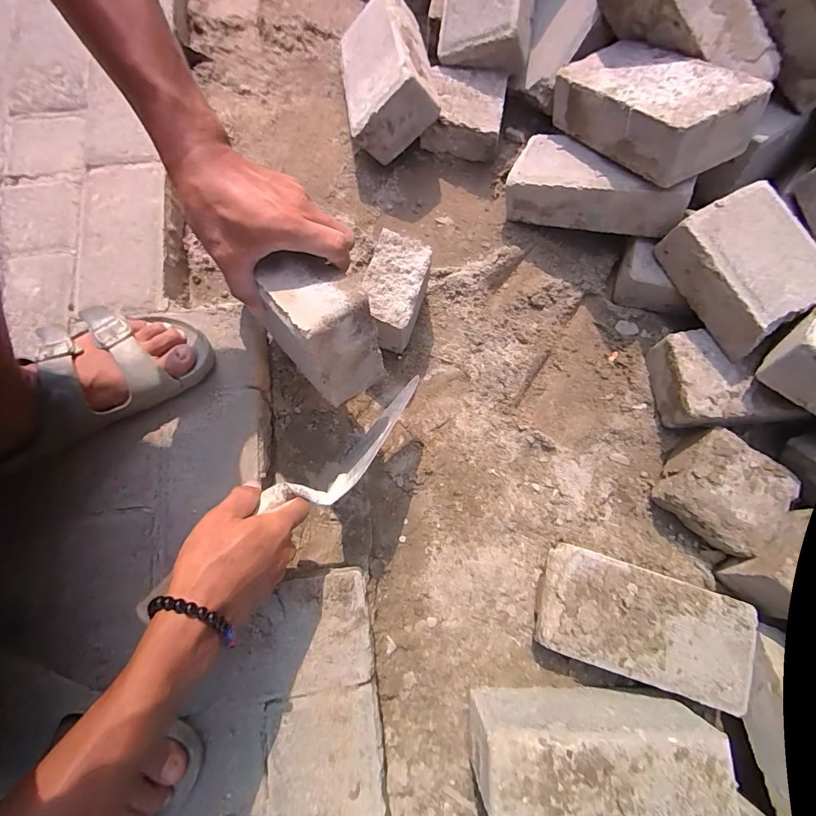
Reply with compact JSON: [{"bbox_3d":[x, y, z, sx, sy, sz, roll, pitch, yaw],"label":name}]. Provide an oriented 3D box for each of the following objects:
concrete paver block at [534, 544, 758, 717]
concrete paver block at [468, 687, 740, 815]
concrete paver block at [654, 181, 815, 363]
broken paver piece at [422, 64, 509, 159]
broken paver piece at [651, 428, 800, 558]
[{"bbox_3d":[0.247,0.228,0.433,0.206,0.060,0.114,17,78,5],"label":"concrete paver block"},{"bbox_3d":[0.169,0.320,0.383,0.215,0.099,0.068,1,78,2],"label":"concrete paver block"},{"bbox_3d":[0.378,-0.153,0.453,0.108,0.064,0.161,-27,78,-5],"label":"concrete paver block"},{"bbox_3d":[0.078,-0.407,0.568,0.105,0.068,0.088,13,78,4],"label":"broken paver piece"},{"bbox_3d":[0.362,0.097,0.473,0.109,0.059,0.107,42,82,9],"label":"broken paver piece"}]

